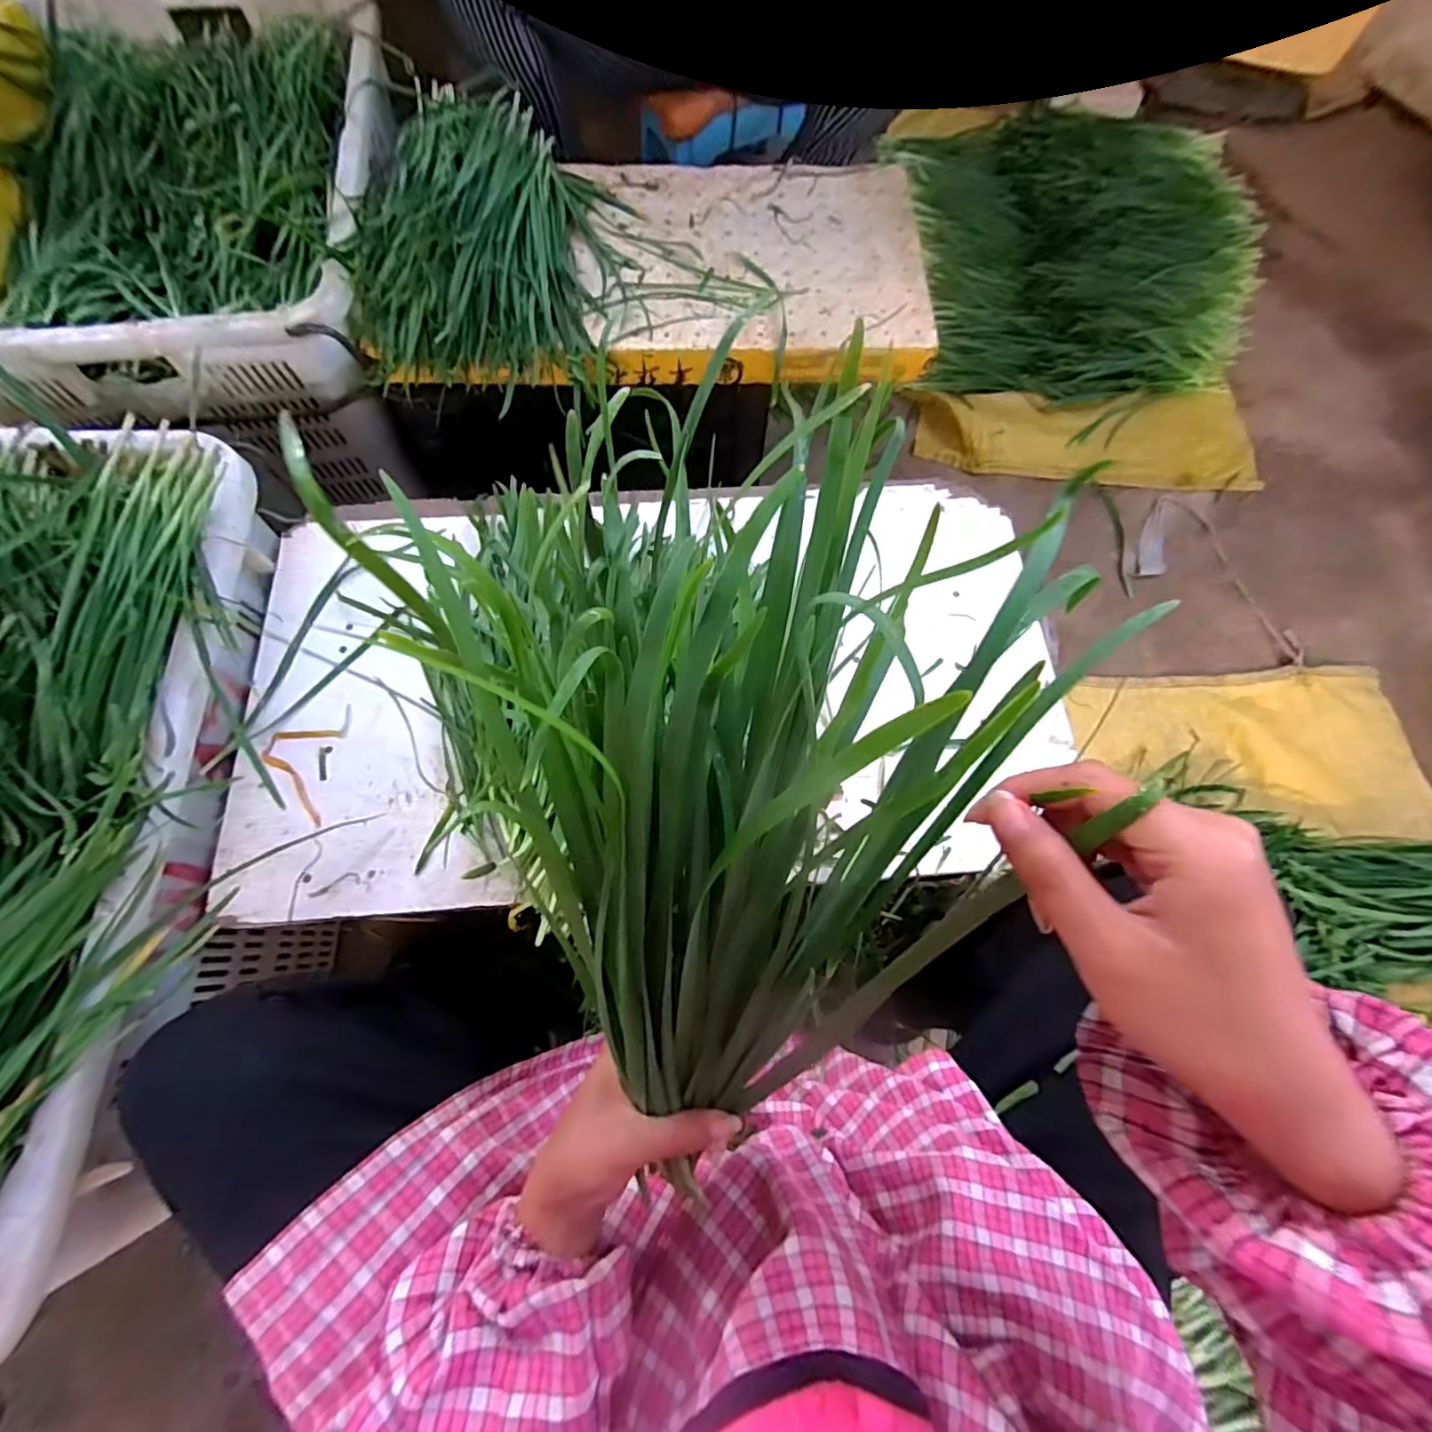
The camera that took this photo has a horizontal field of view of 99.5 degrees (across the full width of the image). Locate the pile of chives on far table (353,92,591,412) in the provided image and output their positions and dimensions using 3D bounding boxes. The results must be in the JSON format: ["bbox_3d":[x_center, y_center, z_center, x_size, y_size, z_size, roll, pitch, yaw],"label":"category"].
[{"bbox_3d":[-0.278,-0.545,0.684,0.251,0.065,0.362,-10,72,-1],"label":"pile of chives on far table"}]

